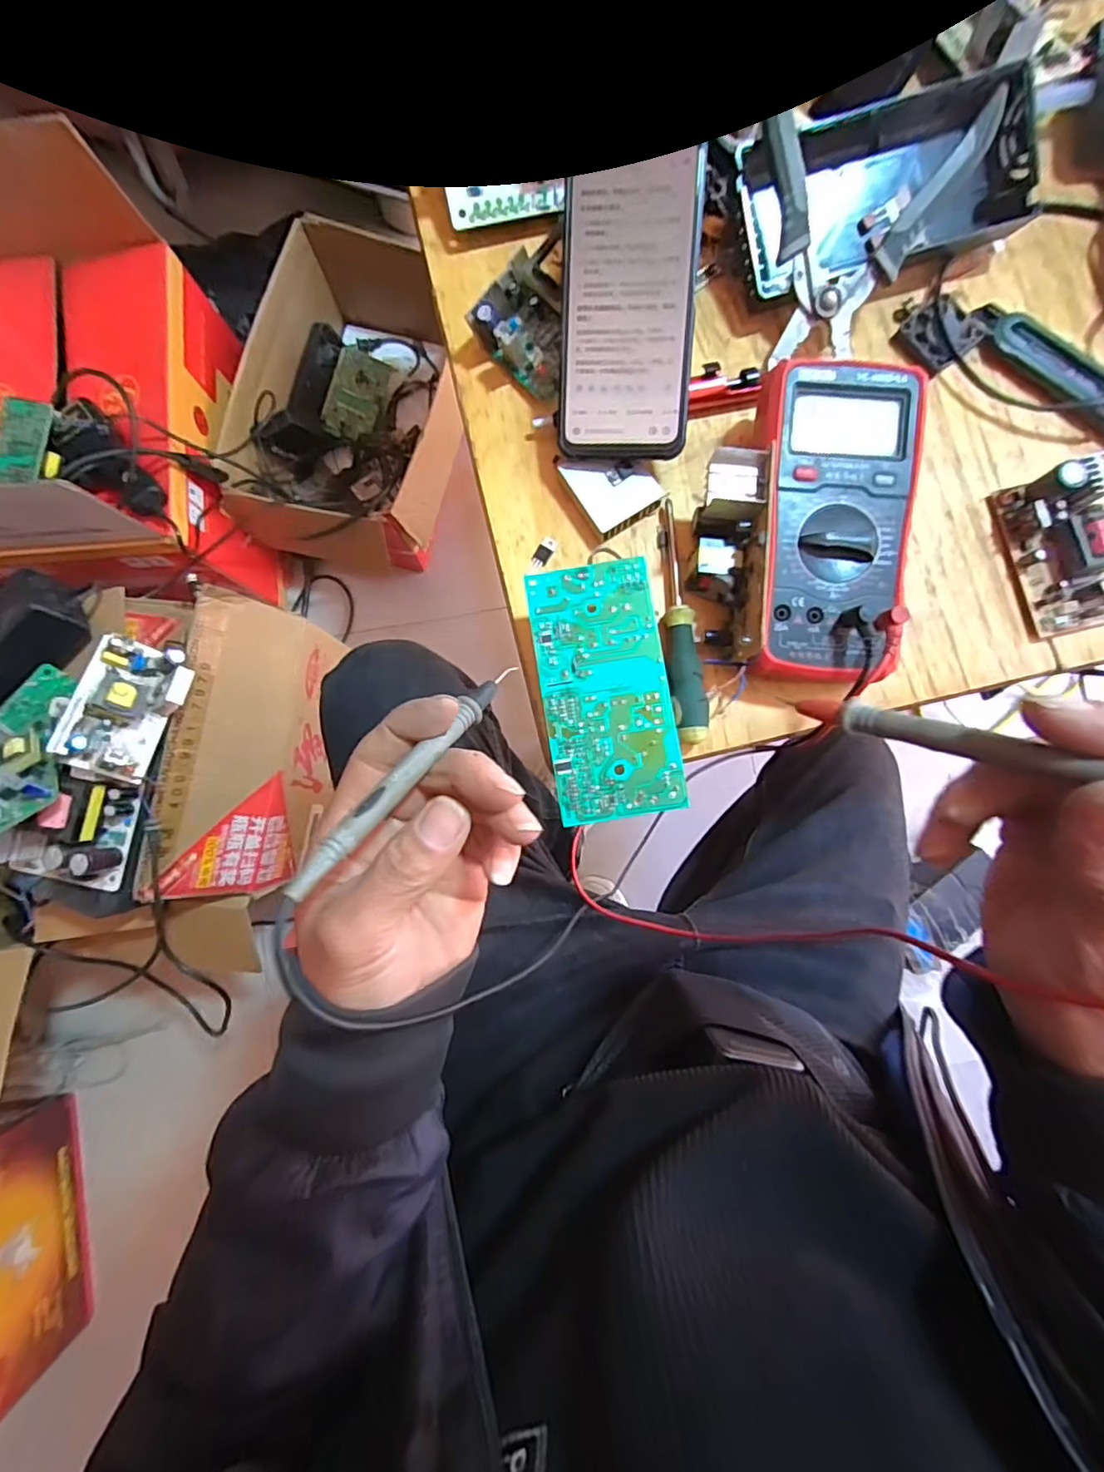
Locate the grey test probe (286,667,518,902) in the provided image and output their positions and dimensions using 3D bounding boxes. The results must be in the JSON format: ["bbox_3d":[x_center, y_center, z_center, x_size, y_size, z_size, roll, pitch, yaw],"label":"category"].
[{"bbox_3d":[-0.052,0.009,0.238,0.010,0.007,0.143,35,48,4],"label":"grey test probe"}]

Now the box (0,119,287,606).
[{"bbox_3d":[-0.588,-0.403,0.771,0.324,0.368,0.457,0,85,1],"label":"box"}]

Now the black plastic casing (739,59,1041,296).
[{"bbox_3d":[0.204,-0.345,0.366,0.179,0.058,0.093,-16,85,-1],"label":"black plastic casing"}]

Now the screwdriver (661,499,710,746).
[{"bbox_3d":[0.082,-0.072,0.368,0.025,0.018,0.153,-4,85,1],"label":"screwdriver"}]

